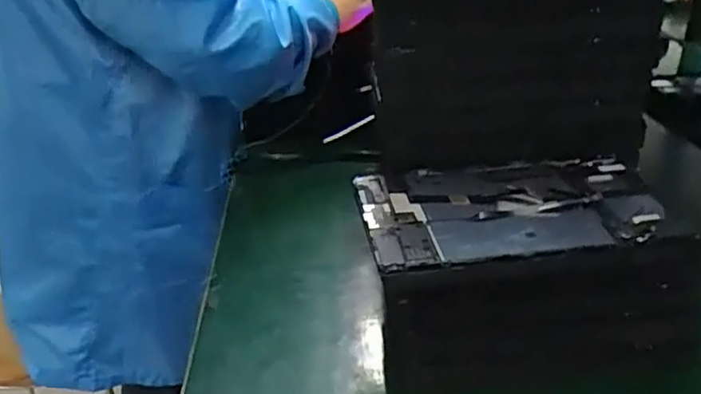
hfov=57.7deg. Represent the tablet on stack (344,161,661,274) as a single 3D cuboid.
[{"bbox_3d":[0.126,0.006,0.503,0.232,0.012,0.137,-6,27,-5],"label":"tablet on stack"}]

